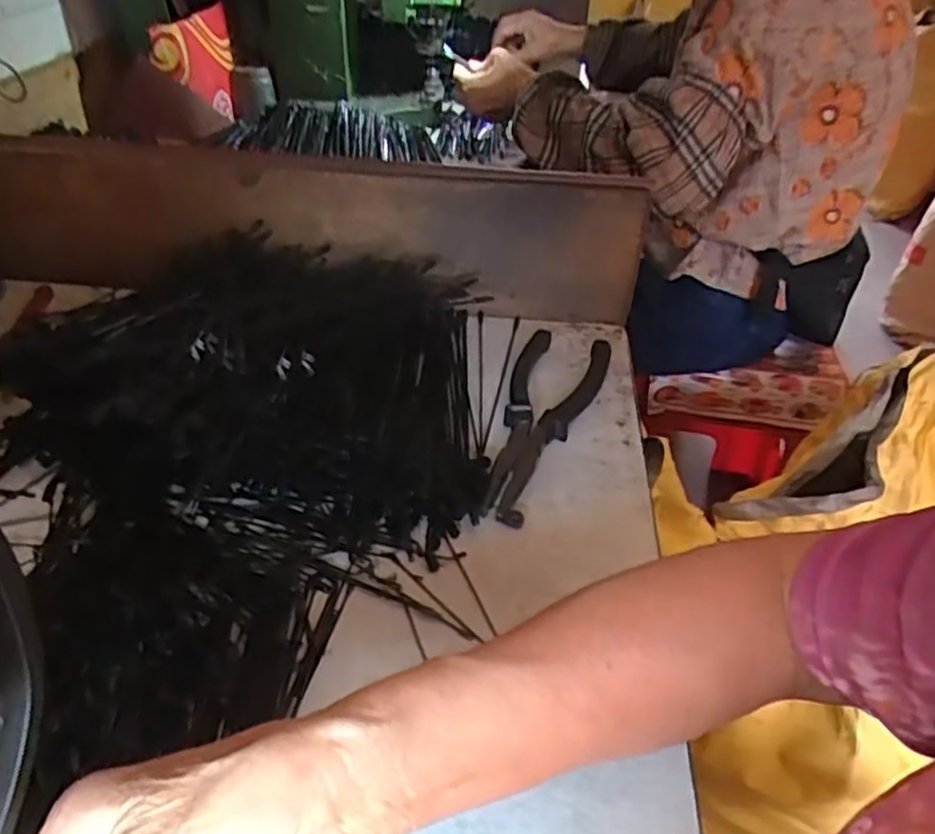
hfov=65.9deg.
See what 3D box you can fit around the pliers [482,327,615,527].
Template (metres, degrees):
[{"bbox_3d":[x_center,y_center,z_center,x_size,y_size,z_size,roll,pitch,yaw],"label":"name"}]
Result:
[{"bbox_3d":[0.052,0.002,0.472,0.060,0.023,0.177,12,40,10],"label":"pliers"}]

